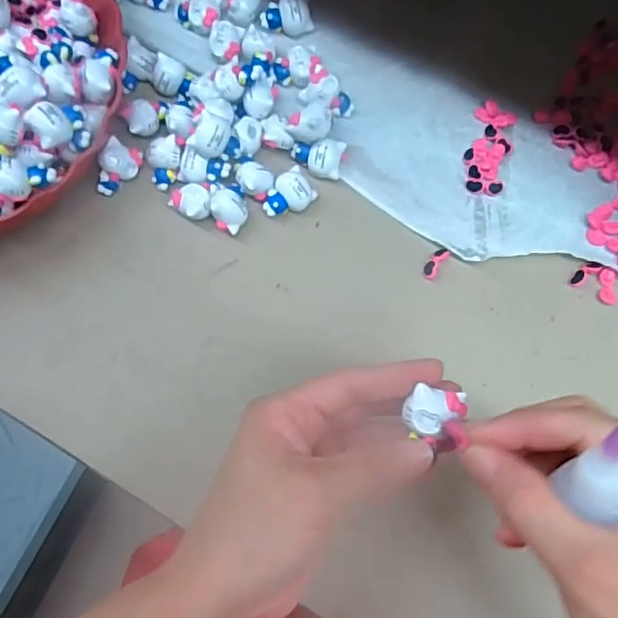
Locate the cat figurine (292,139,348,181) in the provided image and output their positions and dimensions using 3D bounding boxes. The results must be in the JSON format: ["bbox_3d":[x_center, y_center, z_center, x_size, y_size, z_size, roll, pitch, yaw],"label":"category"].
[{"bbox_3d":[0.006,-0.100,0.377,0.035,0.013,0.022,5,73,1],"label":"cat figurine"}]

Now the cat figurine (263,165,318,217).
[{"bbox_3d":[-0.014,-0.073,0.372,0.035,0.017,0.025,-42,78,-12],"label":"cat figurine"}]

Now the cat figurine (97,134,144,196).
[{"bbox_3d":[-0.127,-0.093,0.376,0.019,0.021,0.035,26,75,7],"label":"cat figurine"}]

